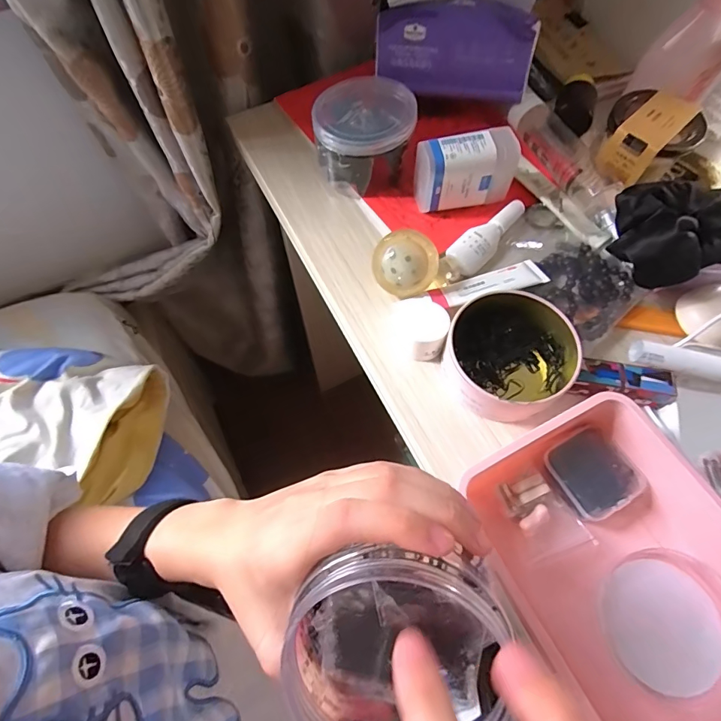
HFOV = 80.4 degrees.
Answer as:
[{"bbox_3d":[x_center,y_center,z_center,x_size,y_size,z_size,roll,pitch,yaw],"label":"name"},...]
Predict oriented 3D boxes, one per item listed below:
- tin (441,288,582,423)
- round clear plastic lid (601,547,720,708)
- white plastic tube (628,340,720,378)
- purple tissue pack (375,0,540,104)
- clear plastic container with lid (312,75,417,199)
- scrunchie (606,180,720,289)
[{"bbox_3d":[0.122,-0.005,0.339,0.108,0.044,0.089,-17,65,-8],"label":"tin"},{"bbox_3d":[0.196,0.165,0.264,0.079,0.019,0.080,0,64,0],"label":"round clear plastic lid"},{"bbox_3d":[0.251,0.001,0.320,0.089,0.014,0.016,10,64,5],"label":"white plastic tube"},{"bbox_3d":[0.093,-0.317,0.422,0.148,0.107,0.062,6,64,3],"label":"purple tissue pack"},{"bbox_3d":[0.003,-0.217,0.416,0.091,0.069,0.076,-13,65,-6],"label":"clear plastic container with lid"},{"bbox_3d":[0.261,-0.099,0.346,0.105,0.062,0.089,7,64,4],"label":"scrunchie"}]

